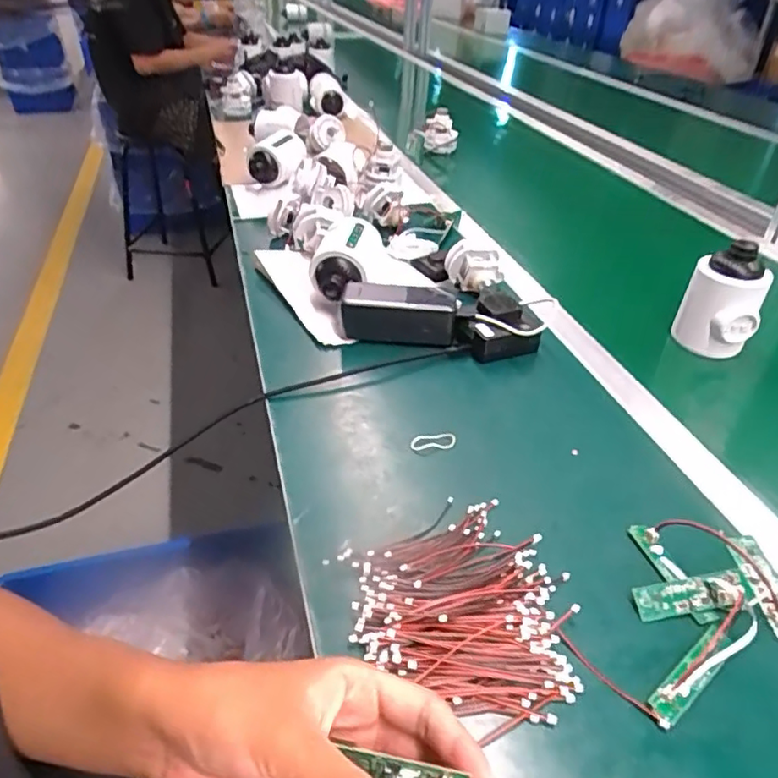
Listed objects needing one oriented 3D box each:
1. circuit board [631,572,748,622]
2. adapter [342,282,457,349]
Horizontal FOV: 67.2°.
[{"bbox_3d":[0.212,0.145,0.409,0.077,0.006,0.023,-10,67,3],"label":"circuit board"},{"bbox_3d":[0.011,-0.083,0.662,0.126,0.053,0.053,8,39,7],"label":"adapter"}]

